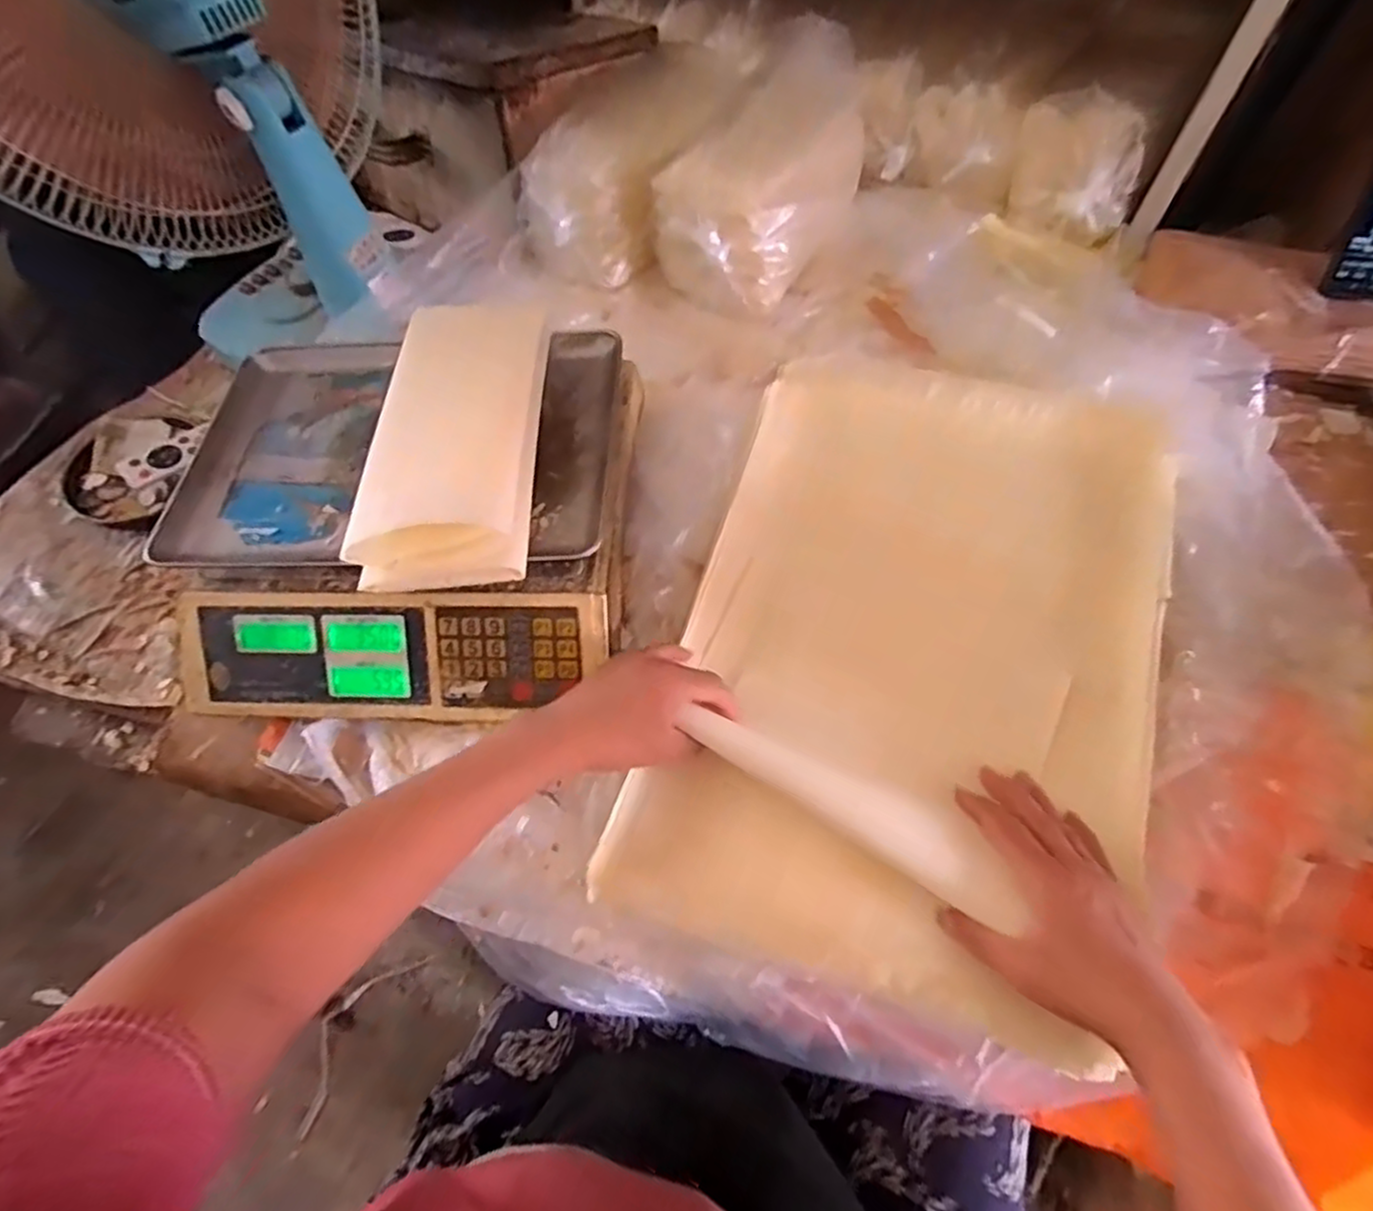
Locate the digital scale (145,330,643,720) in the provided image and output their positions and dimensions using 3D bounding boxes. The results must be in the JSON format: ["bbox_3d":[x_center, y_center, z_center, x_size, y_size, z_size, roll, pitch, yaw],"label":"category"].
[{"bbox_3d":[-0.218,-0.077,0.550,0.344,0.088,0.316,2,61,4],"label":"digital scale"}]

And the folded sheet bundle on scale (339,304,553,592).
[{"bbox_3d":[-0.161,-0.129,0.490,0.121,0.055,0.238,-3,61,1],"label":"folded sheet bundle on scale"}]

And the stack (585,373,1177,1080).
[{"bbox_3d":[0.173,0.019,0.519,0.334,0.041,0.506,16,63,11],"label":"stack"}]

